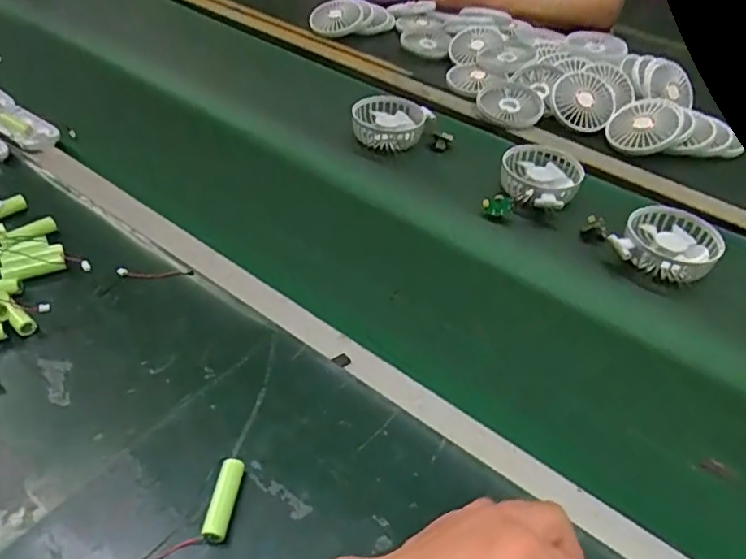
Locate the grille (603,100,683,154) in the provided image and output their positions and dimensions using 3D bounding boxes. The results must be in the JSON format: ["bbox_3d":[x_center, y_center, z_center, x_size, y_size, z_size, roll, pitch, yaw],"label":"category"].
[{"bbox_3d":[0.348,-0.199,0.759,0.099,0.020,0.083,-41,46,-8],"label":"grille"}]

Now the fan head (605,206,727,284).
[{"bbox_3d":[0.293,-0.034,0.593,0.089,0.035,0.090,28,46,23],"label":"fan head"}]

